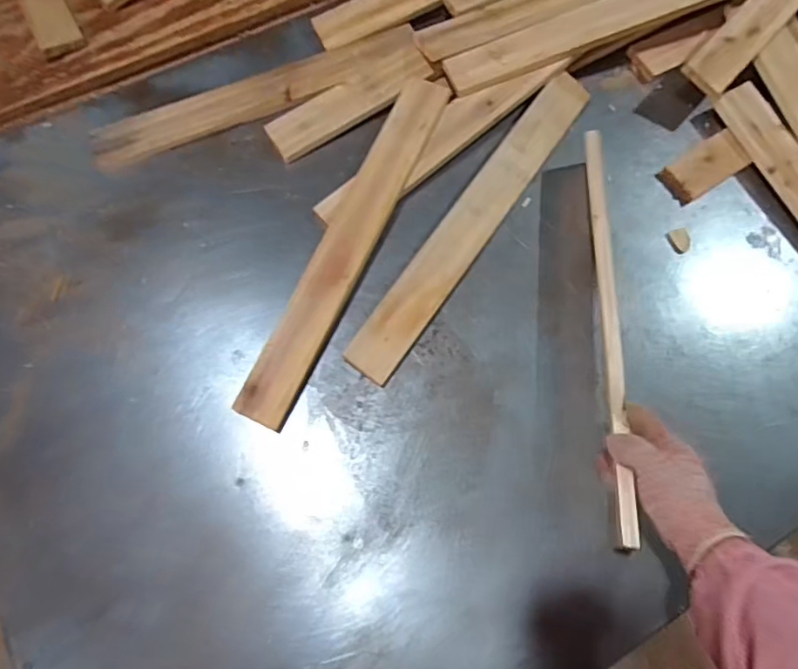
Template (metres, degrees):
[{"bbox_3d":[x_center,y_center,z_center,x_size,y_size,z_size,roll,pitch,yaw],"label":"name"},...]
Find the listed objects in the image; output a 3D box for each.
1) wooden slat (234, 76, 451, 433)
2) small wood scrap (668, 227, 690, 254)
[{"bbox_3d":[-0.063,-0.111,0.645,0.063,0.017,0.468,27,80,-6],"label":"wooden slat"},{"bbox_3d":[0.364,-0.121,0.683,0.027,0.010,0.031,-21,72,-6],"label":"small wood scrap"}]

